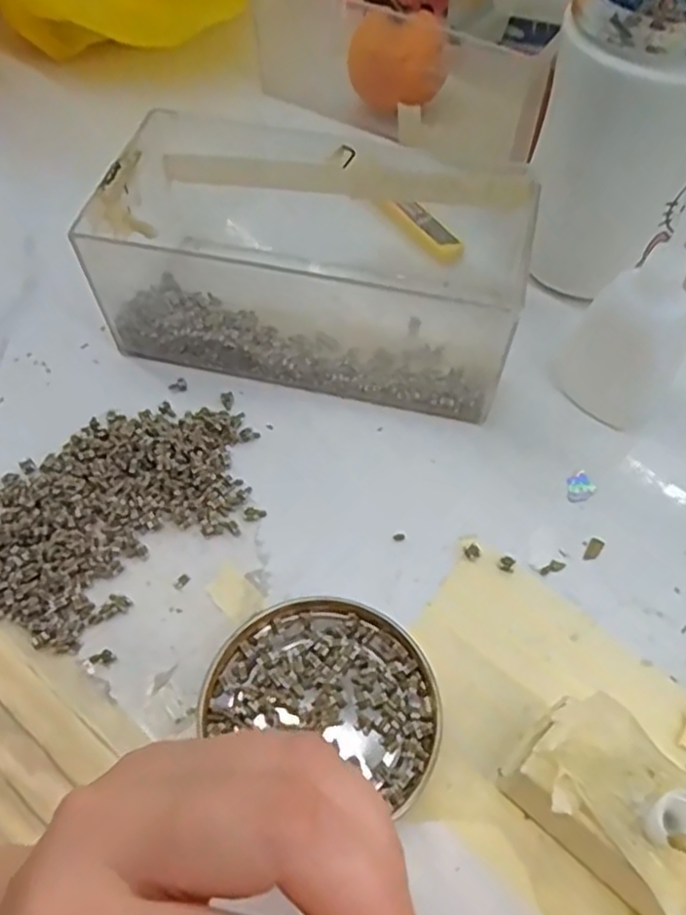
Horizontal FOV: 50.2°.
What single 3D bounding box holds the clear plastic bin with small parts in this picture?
[{"bbox_3d":[-0.007,-0.097,0.338,0.187,0.066,0.124,11,57,8],"label":"clear plastic bin with small parts"}]

